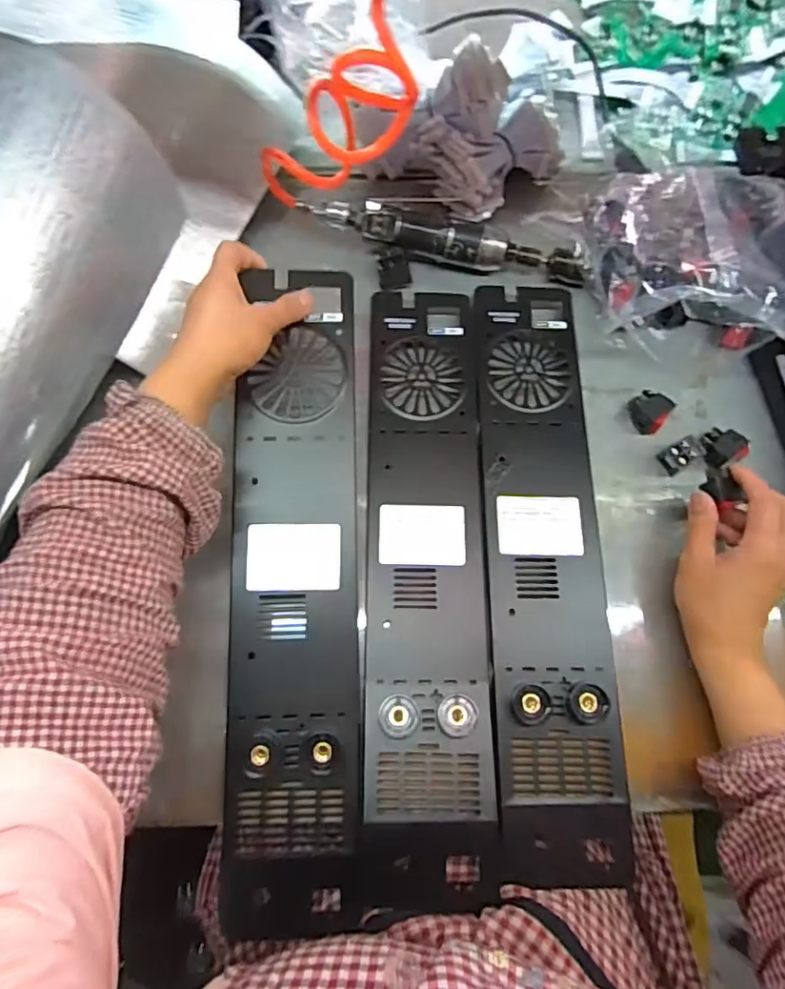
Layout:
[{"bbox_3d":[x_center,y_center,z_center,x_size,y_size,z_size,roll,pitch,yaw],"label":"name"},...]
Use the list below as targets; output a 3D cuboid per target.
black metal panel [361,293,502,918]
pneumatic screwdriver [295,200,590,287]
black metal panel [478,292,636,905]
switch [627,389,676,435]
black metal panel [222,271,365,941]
[{"bbox_3d":[0.028,0.051,0.459,0.097,0.012,0.492,1,72,-2],"label":"black metal panel"},{"bbox_3d":[0.052,-0.251,0.548,0.284,0.037,0.039,8,72,0],"label":"pneumatic screwdriver"},{"bbox_3d":[0.128,0.041,0.466,0.095,0.010,0.491,1,72,-2],"label":"black metal panel"},{"bbox_3d":[0.235,-0.077,0.511,0.033,0.022,0.032,33,74,8],"label":"switch"},{"bbox_3d":[-0.073,0.065,0.431,0.098,0.020,0.489,0,81,-2],"label":"black metal panel"}]

